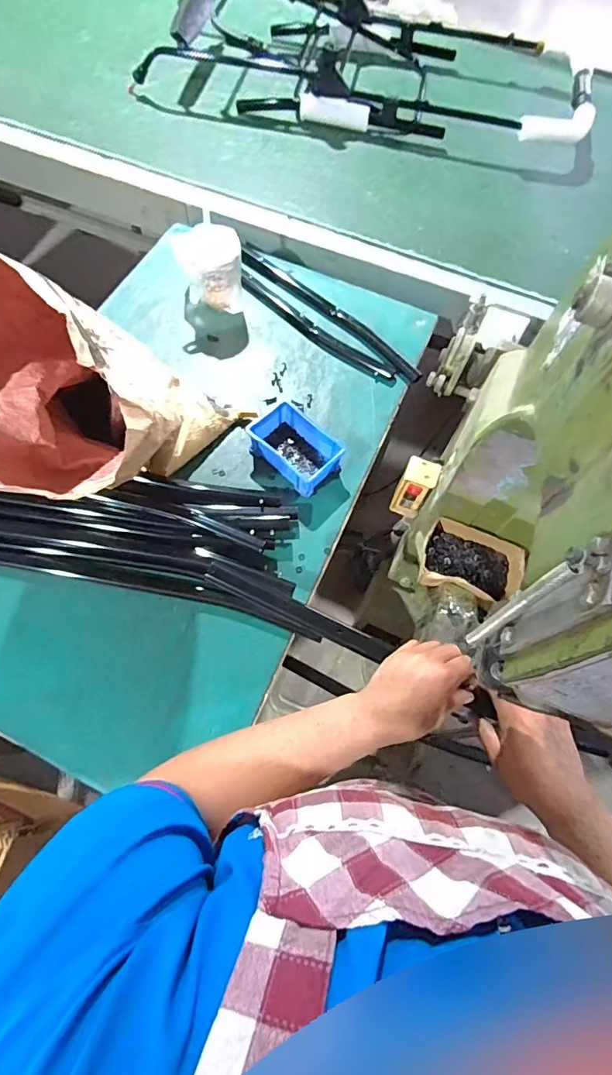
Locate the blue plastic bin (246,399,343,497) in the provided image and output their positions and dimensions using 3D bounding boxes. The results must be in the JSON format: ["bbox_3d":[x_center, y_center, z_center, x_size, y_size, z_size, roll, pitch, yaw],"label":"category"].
[{"bbox_3d":[-0.019,-0.152,0.813,0.151,0.046,0.100,41,68,15],"label":"blue plastic bin"}]

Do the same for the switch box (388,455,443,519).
[{"bbox_3d":[0.174,-0.079,0.795,0.055,0.115,0.044,22,65,7],"label":"switch box"}]

